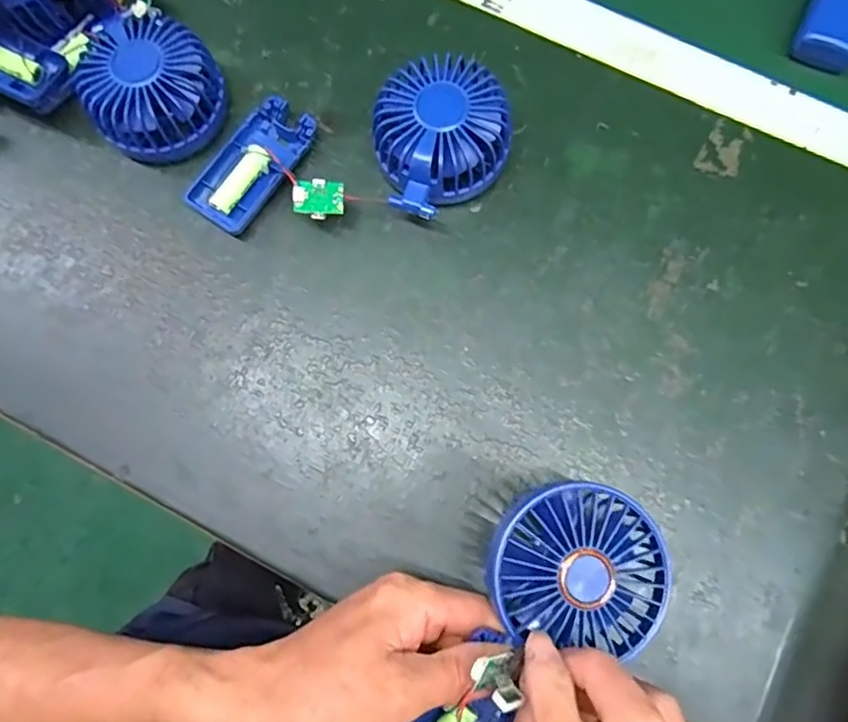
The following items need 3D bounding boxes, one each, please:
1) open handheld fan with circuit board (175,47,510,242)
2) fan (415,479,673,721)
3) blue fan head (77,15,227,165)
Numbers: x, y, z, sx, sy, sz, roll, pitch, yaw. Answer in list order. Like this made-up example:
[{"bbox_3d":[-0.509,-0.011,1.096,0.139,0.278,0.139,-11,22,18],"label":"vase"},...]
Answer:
[{"bbox_3d":[-0.047,-0.135,0.377,0.198,0.044,0.093,-3,78,0],"label":"open handheld fan with circuit board"},{"bbox_3d":[0.046,0.145,0.284,0.085,0.055,0.183,34,91,7],"label":"fan"},{"bbox_3d":[-0.174,-0.175,0.386,0.080,0.045,0.080,0,78,0],"label":"blue fan head"}]

